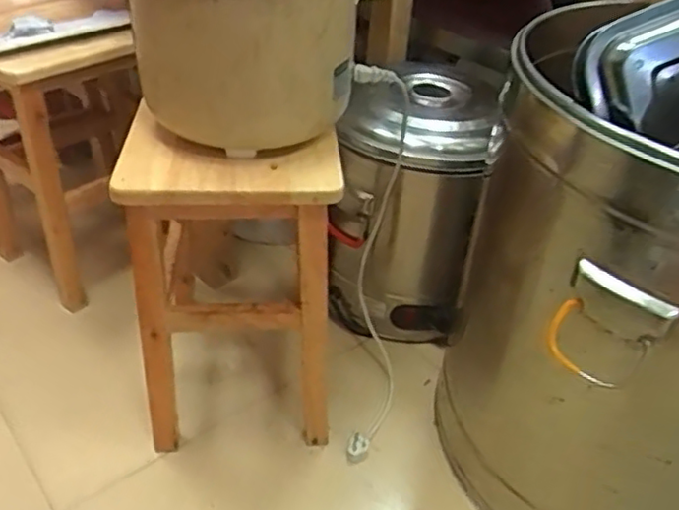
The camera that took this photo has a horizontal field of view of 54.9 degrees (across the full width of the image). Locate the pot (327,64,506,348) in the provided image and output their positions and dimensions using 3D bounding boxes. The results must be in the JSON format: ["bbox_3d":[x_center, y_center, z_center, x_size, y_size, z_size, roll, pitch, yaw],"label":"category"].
[{"bbox_3d":[0.116,-0.085,1.128,0.224,0.391,0.253,6,38,3],"label":"pot"}]

